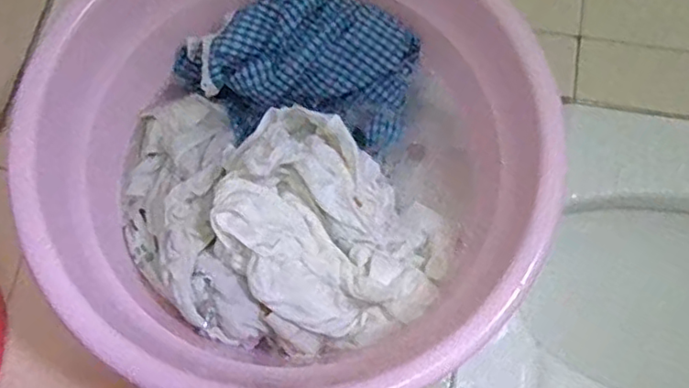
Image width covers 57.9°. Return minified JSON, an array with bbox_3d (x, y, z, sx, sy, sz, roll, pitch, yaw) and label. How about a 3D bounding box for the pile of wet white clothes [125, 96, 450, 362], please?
[{"bbox_3d":[-0.076,0.020,0.591,0.333,0.081,0.232,41,75,12],"label":"pile of wet white clothes"}]

